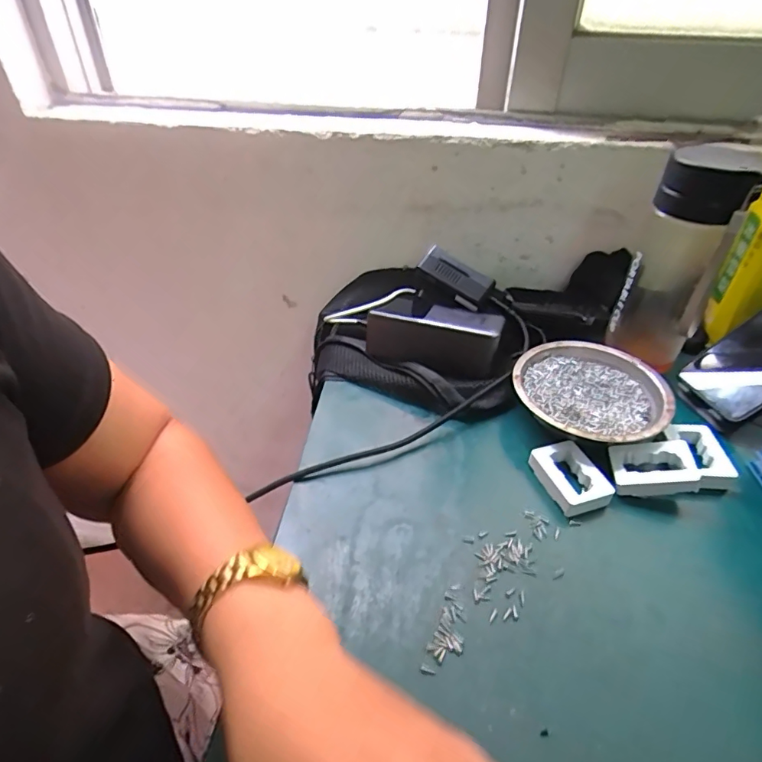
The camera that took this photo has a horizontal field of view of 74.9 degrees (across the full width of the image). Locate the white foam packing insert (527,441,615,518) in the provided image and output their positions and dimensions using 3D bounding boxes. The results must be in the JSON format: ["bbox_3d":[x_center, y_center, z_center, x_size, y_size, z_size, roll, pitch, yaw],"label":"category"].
[{"bbox_3d":[0.147,0.076,0.387,0.042,0.019,0.059,-11,41,-14],"label":"white foam packing insert"}]

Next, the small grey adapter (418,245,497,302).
[{"bbox_3d":[0.074,-0.107,0.496,0.072,0.015,0.028,35,87,14],"label":"small grey adapter"}]

